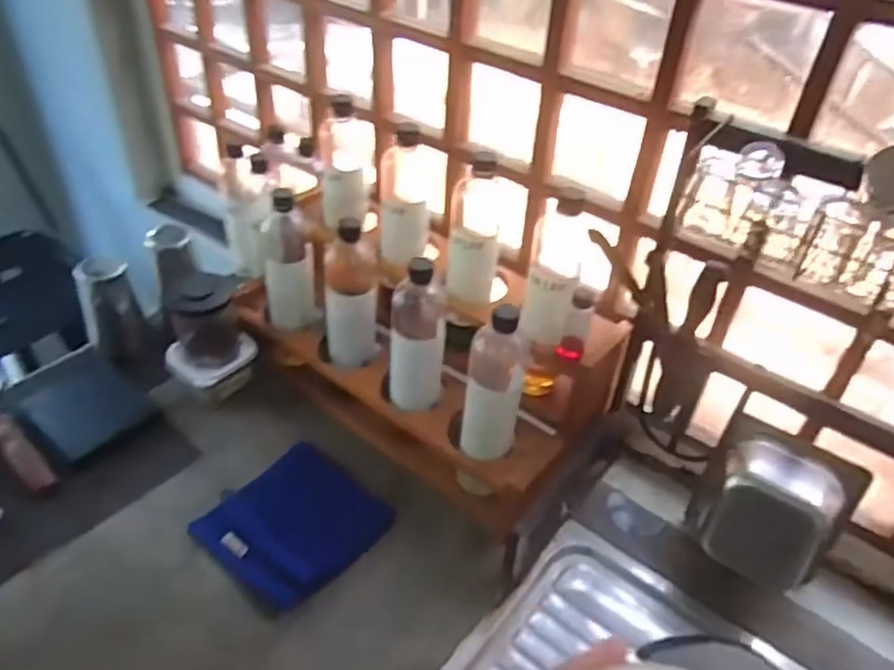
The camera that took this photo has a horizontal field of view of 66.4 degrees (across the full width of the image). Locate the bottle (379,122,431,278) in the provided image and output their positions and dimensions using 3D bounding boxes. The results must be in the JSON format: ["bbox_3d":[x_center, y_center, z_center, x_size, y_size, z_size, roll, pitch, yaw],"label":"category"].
[{"bbox_3d":[-0.055,-0.176,0.900,0.065,0.175,0.073,1,40,-5],"label":"bottle"}]

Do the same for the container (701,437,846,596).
[{"bbox_3d":[0.372,0.200,0.782,0.122,0.109,0.113,28,46,25],"label":"container"}]

